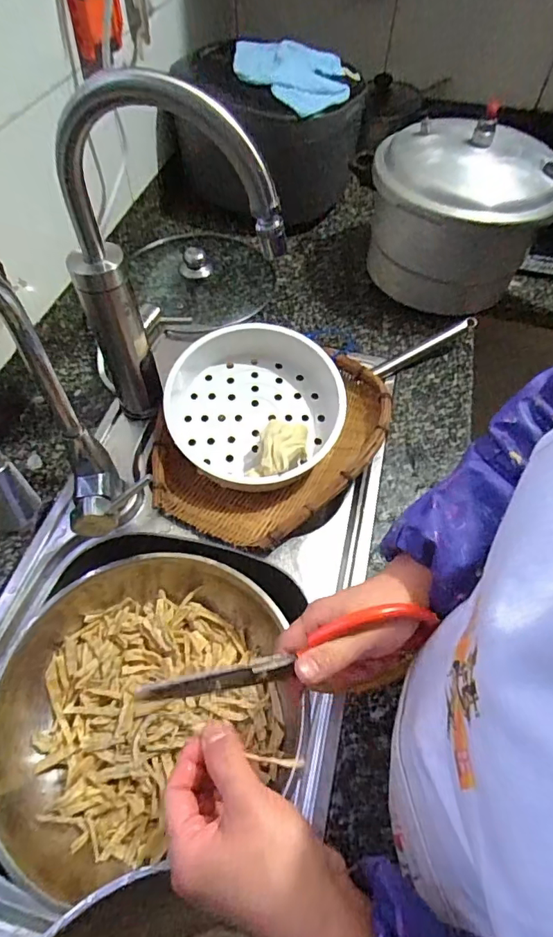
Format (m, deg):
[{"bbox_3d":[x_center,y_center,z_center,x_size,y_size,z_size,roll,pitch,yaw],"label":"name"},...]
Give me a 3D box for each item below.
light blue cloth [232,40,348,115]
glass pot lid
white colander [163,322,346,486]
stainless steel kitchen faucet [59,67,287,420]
[{"bbox_3d":[0.032,-0.635,0.774,0.139,0.051,0.193,-26,62,-17],"label":"light blue cloth"},{"bbox_3d":[-0.126,-0.341,0.808,0.230,0.046,0.252,1,57,-1],"label":"glass pot lid"},{"bbox_3d":[-0.032,-0.088,0.633,0.225,0.070,0.225,1,68,-2],"label":"white colander"},{"bbox_3d":[-0.100,-0.177,0.505,0.220,0.375,0.046,11,58,6],"label":"stainless steel kitchen faucet"}]

